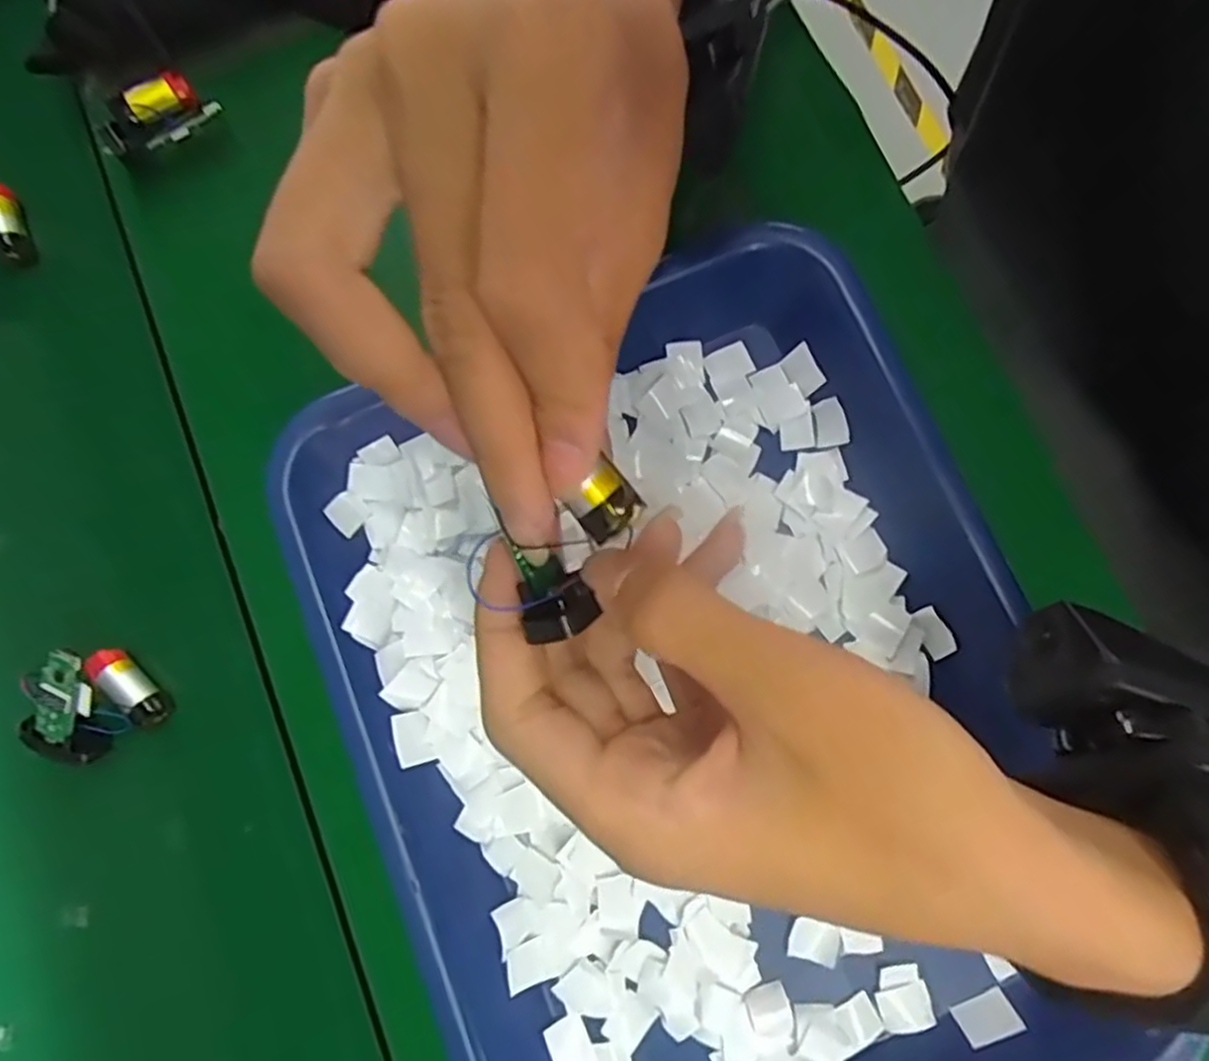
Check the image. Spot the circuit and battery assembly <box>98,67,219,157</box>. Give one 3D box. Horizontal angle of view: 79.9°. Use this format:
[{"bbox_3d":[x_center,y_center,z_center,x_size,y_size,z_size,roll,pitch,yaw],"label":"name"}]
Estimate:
[{"bbox_3d":[-0.213,-0.196,0.340,0.051,0.024,0.033,-41,81,-7],"label":"circuit and battery assembly"}]

